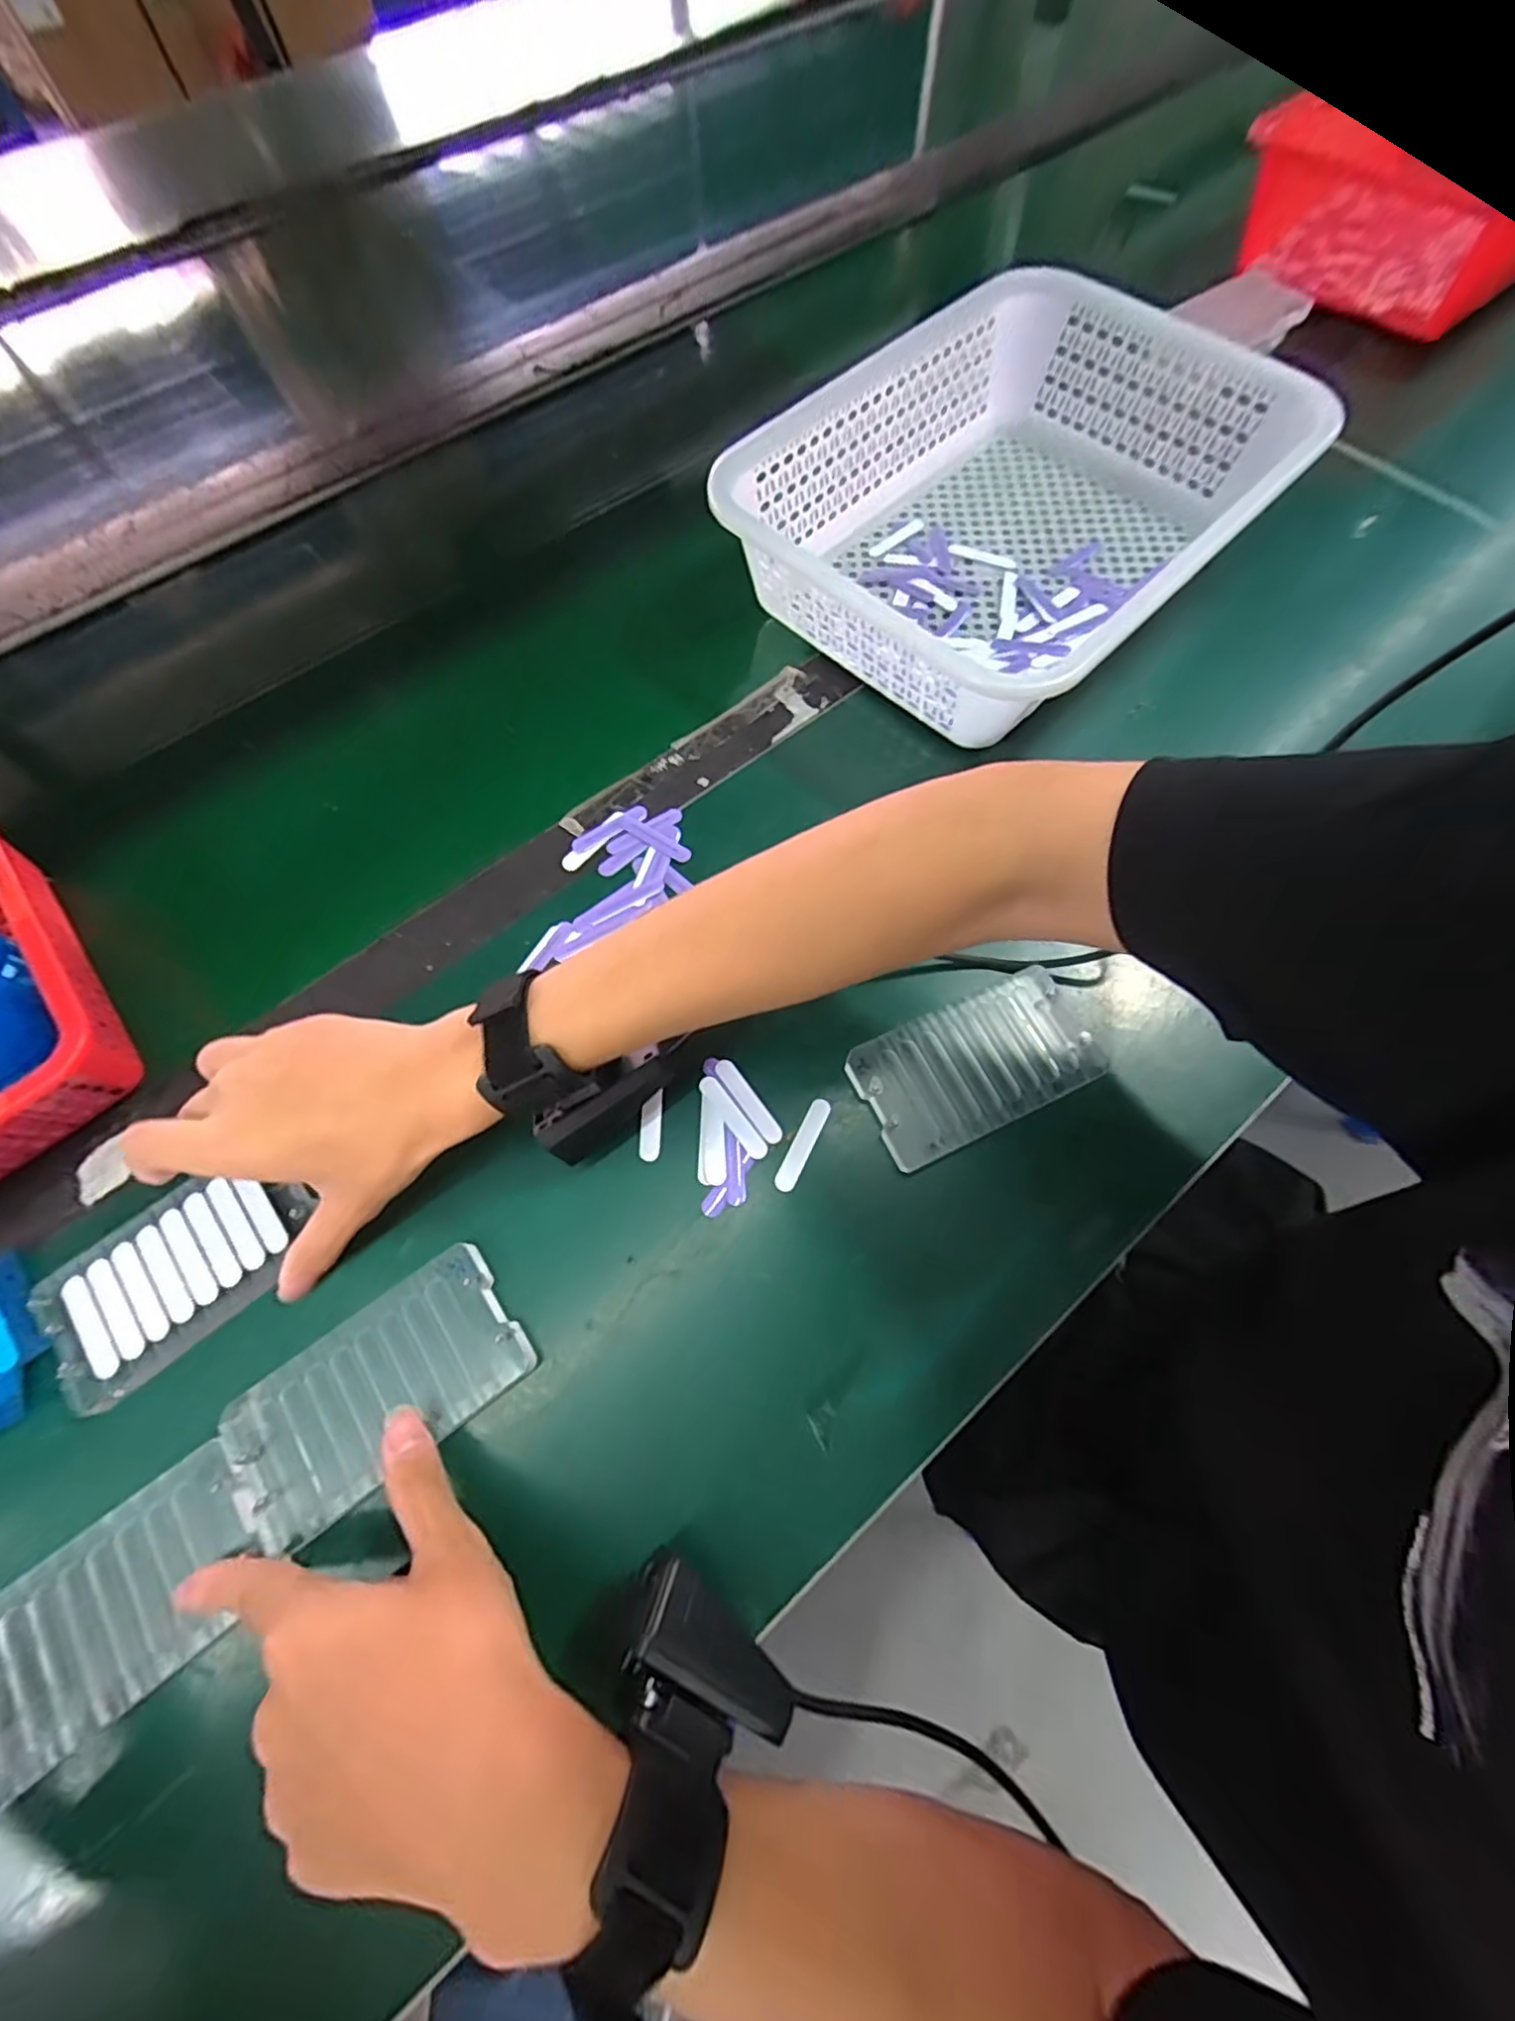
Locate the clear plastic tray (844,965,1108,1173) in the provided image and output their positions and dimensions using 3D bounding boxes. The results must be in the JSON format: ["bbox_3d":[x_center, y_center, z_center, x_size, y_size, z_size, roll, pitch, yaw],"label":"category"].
[{"bbox_3d":[0.115,0.029,0.357,0.120,0.018,0.067,-25,65,-8],"label":"clear plastic tray"}]

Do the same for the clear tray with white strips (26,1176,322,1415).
[{"bbox_3d":[-0.277,0.123,0.321,0.119,0.011,0.070,-37,67,-14],"label":"clear tray with white strips"}]

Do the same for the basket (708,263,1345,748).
[{"bbox_3d":[0.186,-0.353,0.469,0.267,0.103,0.396,39,72,20],"label":"basket"}]

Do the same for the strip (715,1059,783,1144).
[{"bbox_3d":[-0.005,0.047,0.355,0.012,0.004,0.052,-34,73,-12],"label":"strip"}]

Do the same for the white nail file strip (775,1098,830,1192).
[{"bbox_3d":[0.024,0.069,0.347,0.011,0.004,0.051,23,67,14],"label":"white nail file strip"}]

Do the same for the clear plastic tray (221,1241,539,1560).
[{"bbox_3d":[-0.172,0.170,0.300,0.123,0.008,0.067,-35,66,-13],"label":"clear plastic tray"}]

